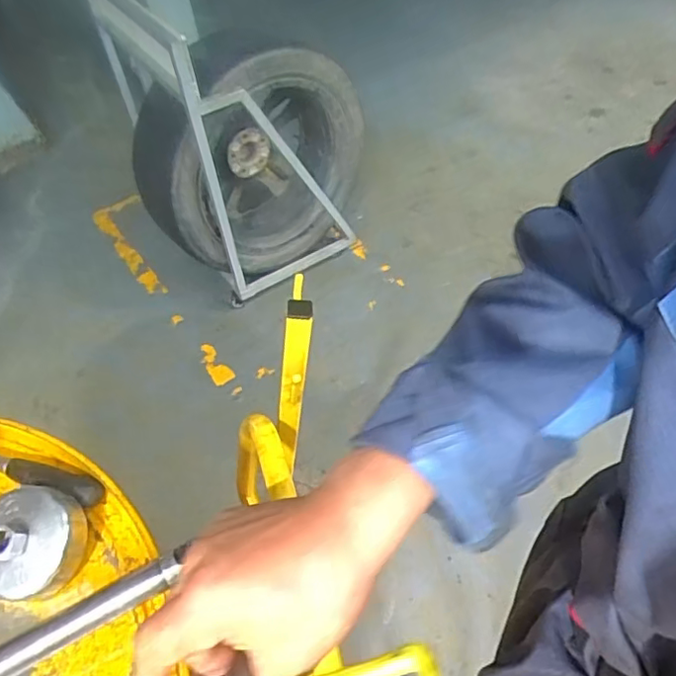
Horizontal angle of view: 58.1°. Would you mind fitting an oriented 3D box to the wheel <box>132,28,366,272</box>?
[{"bbox_3d":[-0.245,-0.476,1.644,0.561,0.599,0.213,-37,56,-22],"label":"wheel"}]

